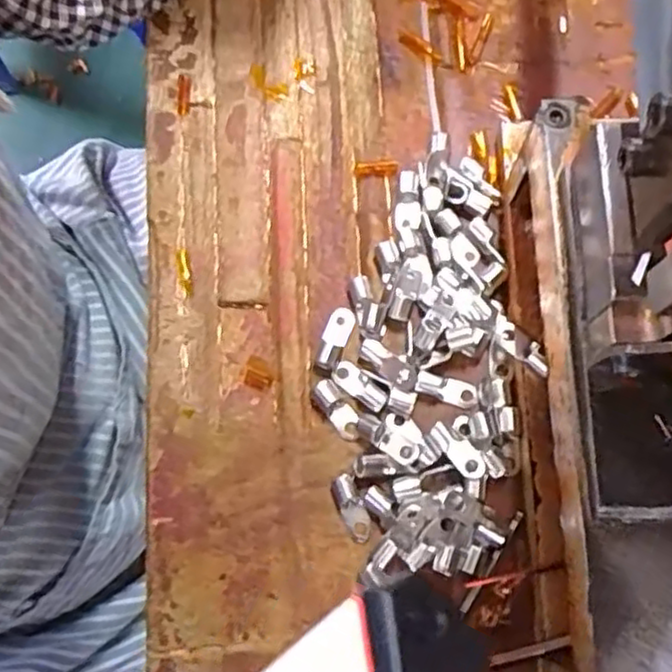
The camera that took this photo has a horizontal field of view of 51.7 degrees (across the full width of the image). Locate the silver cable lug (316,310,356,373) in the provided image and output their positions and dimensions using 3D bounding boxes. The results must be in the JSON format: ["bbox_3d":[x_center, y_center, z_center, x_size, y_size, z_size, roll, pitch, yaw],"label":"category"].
[{"bbox_3d":[-0.001,0.001,0.346,0.013,0.009,0.032,21,78,6],"label":"silver cable lug"}]

